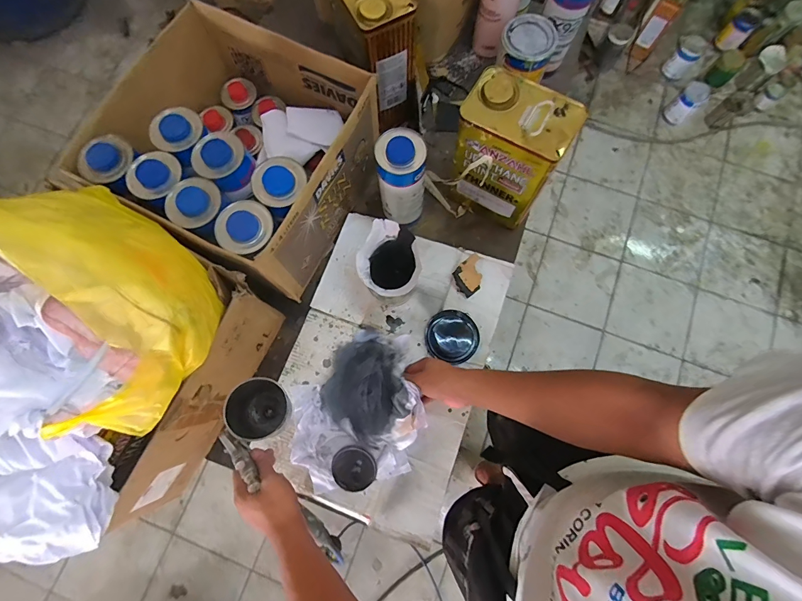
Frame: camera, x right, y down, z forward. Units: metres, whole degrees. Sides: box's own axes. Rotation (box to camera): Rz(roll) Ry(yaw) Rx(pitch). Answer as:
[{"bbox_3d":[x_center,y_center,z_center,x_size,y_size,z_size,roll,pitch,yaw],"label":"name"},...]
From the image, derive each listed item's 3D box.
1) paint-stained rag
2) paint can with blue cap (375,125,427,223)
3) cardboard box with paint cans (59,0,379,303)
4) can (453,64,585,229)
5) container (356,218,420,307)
[{"bbox_3d":[-0.080,0.183,0.628,0.230,0.084,0.255,-10,77,-2],"label":"paint-stained rag"},{"bbox_3d":[0.002,-0.213,0.679,0.083,0.209,0.078,-11,77,-2],"label":"paint can with blue cap"},{"bbox_3d":[-0.287,-0.263,0.666,0.384,0.200,0.365,26,78,6],"label":"cardboard box with paint cans"},{"bbox_3d":[0.178,-0.248,0.646,0.164,0.238,0.108,25,78,6],"label":"can"},{"bbox_3d":[-0.023,-0.058,0.660,0.099,0.128,0.120,-6,77,-1],"label":"container"}]

